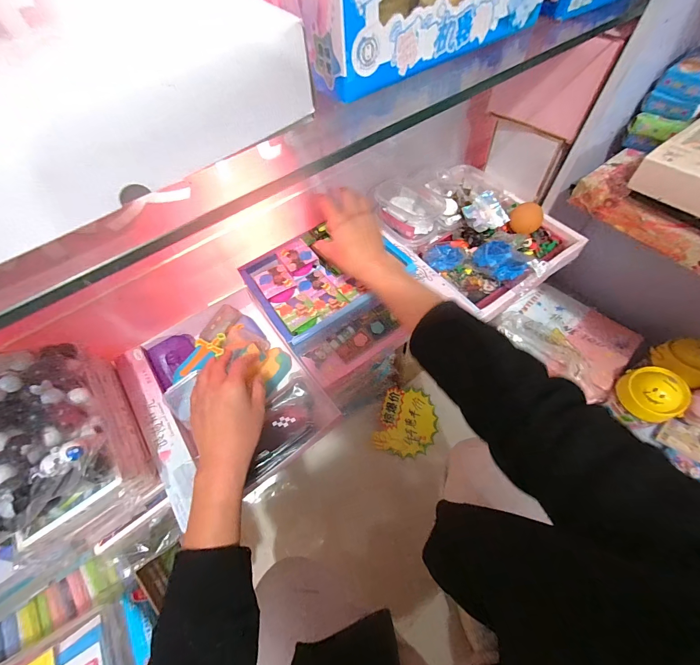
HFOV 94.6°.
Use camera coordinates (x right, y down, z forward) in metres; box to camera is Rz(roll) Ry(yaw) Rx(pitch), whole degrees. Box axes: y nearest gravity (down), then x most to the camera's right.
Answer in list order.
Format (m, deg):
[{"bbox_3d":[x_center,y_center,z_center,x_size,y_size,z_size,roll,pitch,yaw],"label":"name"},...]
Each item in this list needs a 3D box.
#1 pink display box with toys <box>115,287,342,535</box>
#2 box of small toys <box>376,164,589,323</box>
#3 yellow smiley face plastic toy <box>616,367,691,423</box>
[{"bbox_3d":[-0.180,0.079,0.466,0.218,0.063,0.287,-33,62,-16],"label":"pink display box with toys"},{"bbox_3d":[0.204,-0.180,0.566,0.288,0.079,0.297,-32,62,-15],"label":"box of small toys"},{"bbox_3d":[0.597,0.123,0.643,0.089,0.068,0.104,-20,59,-8],"label":"yellow smiley face plastic toy"}]

